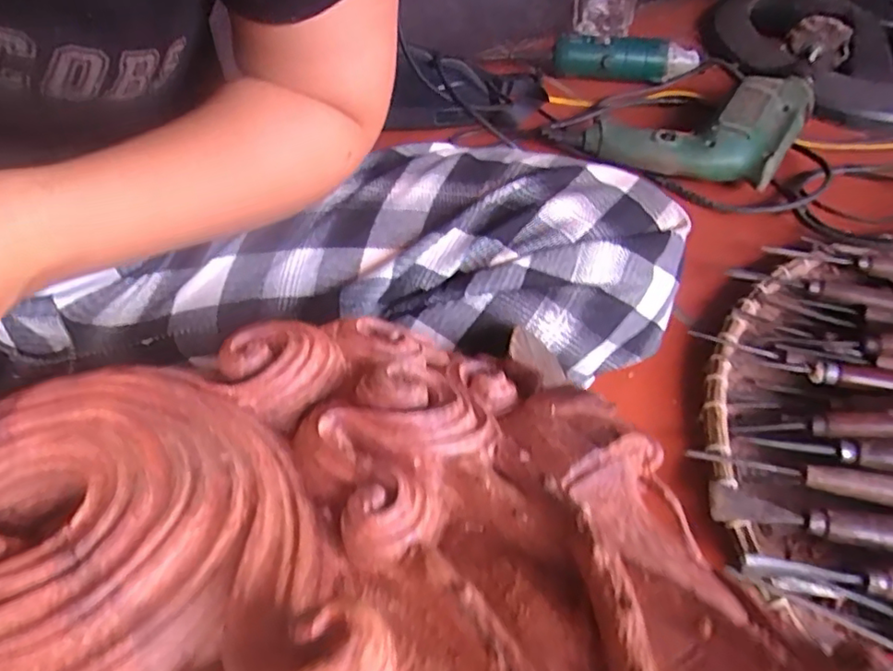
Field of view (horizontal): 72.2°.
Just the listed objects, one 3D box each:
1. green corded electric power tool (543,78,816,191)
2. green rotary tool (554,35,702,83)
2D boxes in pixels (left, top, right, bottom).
[{"bbox_3d":[0.246,-0.232,0.646,0.218,0.055,0.163,26,54,21],"label":"green corded electric power tool"},{"bbox_3d":[0.218,-0.338,0.749,0.170,0.040,0.036,11,50,9],"label":"green rotary tool"}]

